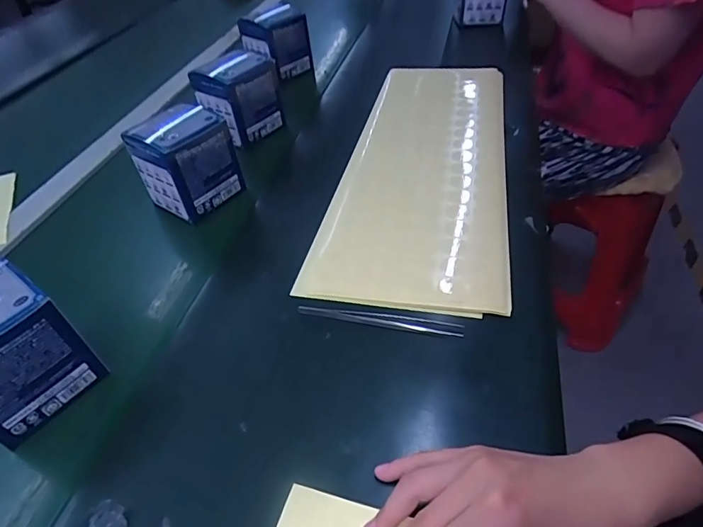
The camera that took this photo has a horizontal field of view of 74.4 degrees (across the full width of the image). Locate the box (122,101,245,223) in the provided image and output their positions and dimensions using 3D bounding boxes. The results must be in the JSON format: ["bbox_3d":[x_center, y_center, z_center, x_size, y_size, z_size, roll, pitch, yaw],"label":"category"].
[{"bbox_3d":[-0.185,-0.115,0.514,0.083,0.094,0.086,23,53,26],"label":"box"}]

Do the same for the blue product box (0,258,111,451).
[{"bbox_3d":[-0.253,0.061,0.339,0.075,0.098,0.095,26,54,28],"label":"blue product box"}]

